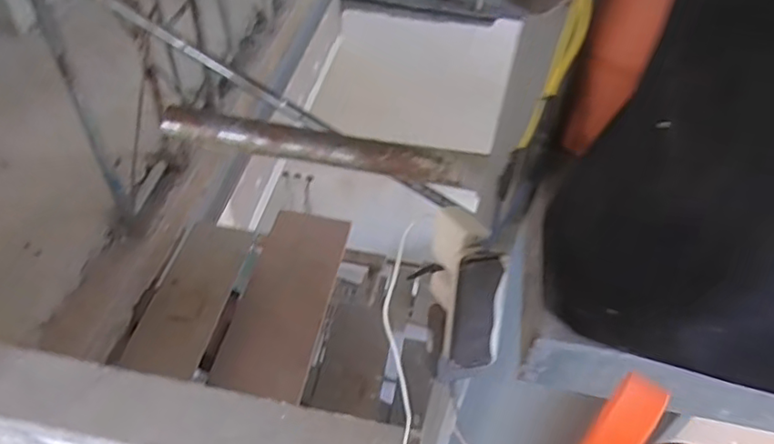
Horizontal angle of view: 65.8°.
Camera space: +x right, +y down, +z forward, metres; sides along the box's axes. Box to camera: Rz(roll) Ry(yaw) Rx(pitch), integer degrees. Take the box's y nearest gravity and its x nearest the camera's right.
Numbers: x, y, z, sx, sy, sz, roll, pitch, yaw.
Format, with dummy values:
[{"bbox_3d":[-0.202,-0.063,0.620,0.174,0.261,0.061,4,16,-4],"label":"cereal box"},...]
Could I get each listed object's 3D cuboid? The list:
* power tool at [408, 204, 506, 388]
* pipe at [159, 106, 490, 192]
[{"bbox_3d":[0.062,0.066,0.517,0.063,0.159,0.057,-3,24,-7],"label":"power tool"},{"bbox_3d":[-0.088,-0.098,0.827,0.451,0.046,0.049,11,46,6],"label":"pipe"}]

